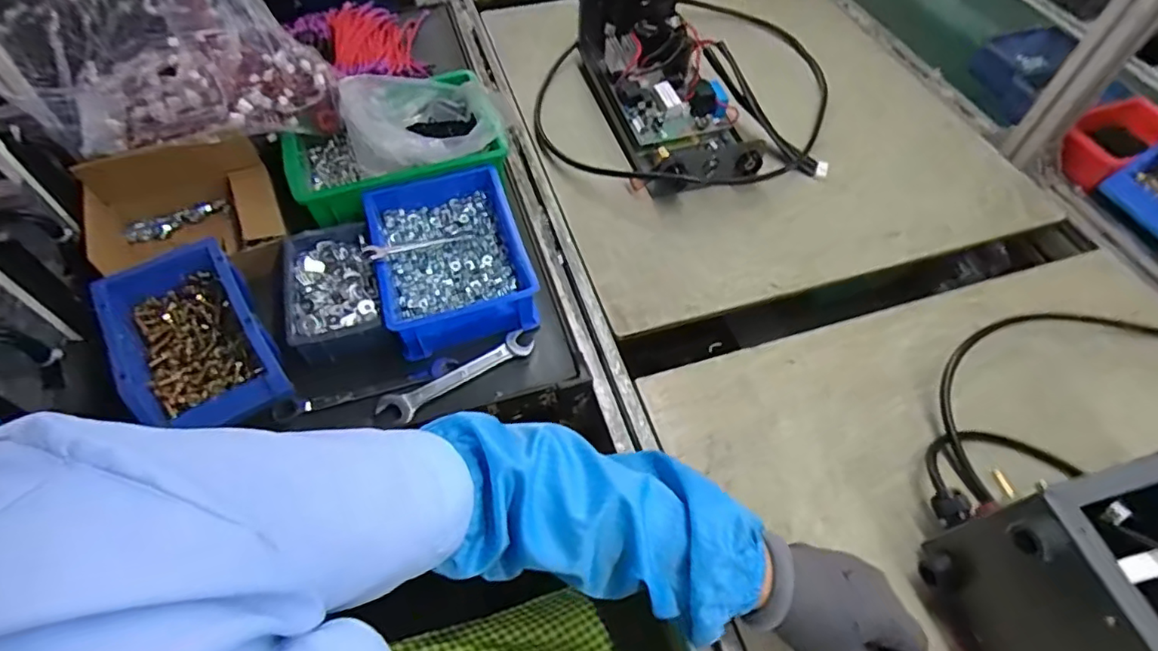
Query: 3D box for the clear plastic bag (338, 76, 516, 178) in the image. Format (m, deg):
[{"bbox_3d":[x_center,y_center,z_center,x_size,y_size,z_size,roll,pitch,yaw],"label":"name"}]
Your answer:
[{"bbox_3d":[-0.178,-0.240,0.669,0.169,0.079,0.159,-25,59,-18],"label":"clear plastic bag"}]

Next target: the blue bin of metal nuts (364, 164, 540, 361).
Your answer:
[{"bbox_3d":[-0.138,-0.071,0.626,0.157,0.080,0.201,-17,58,-11],"label":"blue bin of metal nuts"}]

